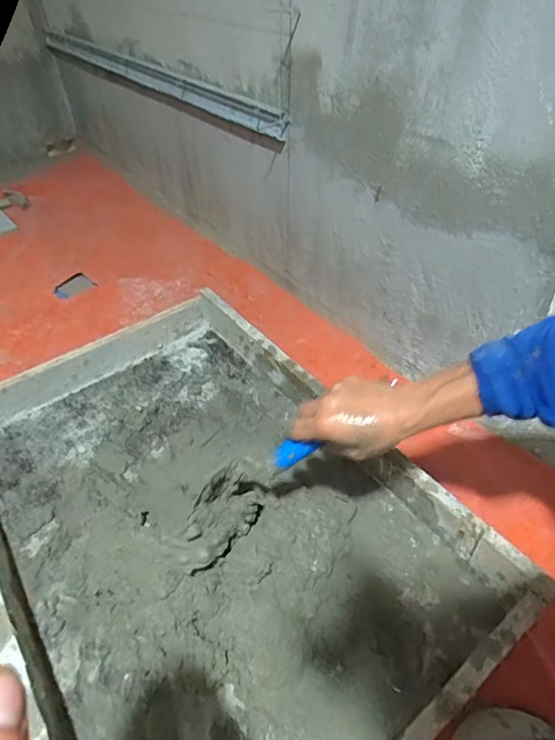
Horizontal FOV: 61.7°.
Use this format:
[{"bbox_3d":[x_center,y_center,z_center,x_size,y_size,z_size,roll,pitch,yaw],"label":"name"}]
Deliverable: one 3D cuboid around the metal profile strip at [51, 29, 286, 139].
[{"bbox_3d":[-0.375,-0.792,1.226,0.022,0.058,1.271,-29,50,-26],"label":"metal profile strip"}]

